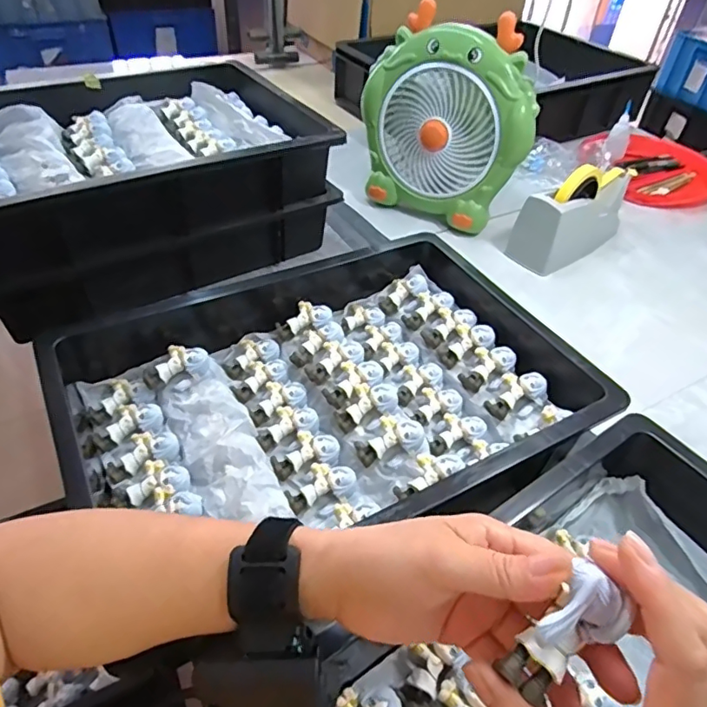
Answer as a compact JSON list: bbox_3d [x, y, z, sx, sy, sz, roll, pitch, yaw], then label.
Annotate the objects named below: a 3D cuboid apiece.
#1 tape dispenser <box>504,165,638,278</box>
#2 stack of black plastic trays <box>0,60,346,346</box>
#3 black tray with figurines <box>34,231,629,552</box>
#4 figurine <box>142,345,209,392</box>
[{"bbox_3d":[0.342,-0.216,0.797,0.234,0.117,0.085,-31,54,-32],"label":"tape dispenser"},{"bbox_3d":[-0.325,-0.264,0.763,0.463,0.179,0.463,-23,50,-25],"label":"stack of black plastic trays"},{"bbox_3d":[-0.029,0.029,0.516,0.451,0.084,0.356,-19,49,-24],"label":"black tray with figurines"},{"bbox_3d":[-0.179,0.012,0.530,0.064,0.023,0.034,-26,49,-6],"label":"figurine"}]

